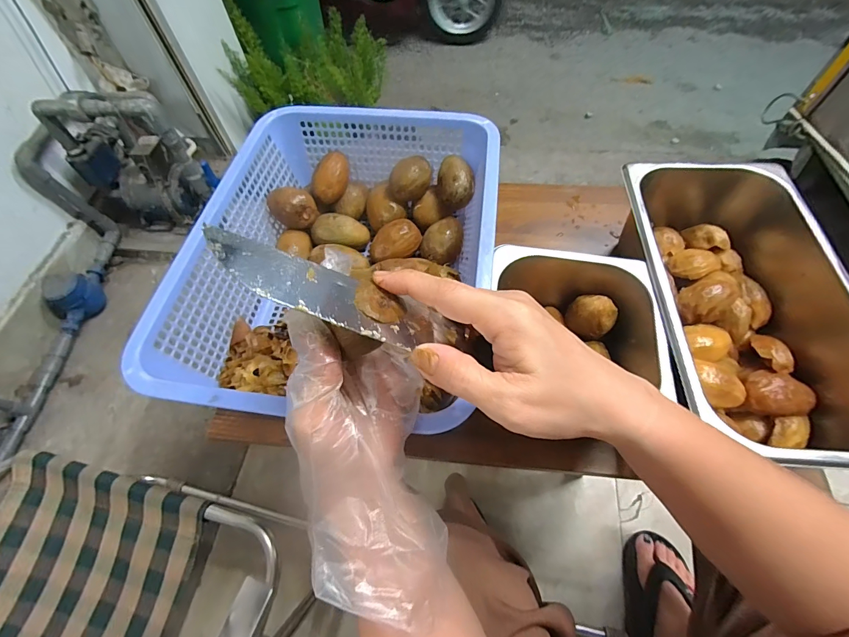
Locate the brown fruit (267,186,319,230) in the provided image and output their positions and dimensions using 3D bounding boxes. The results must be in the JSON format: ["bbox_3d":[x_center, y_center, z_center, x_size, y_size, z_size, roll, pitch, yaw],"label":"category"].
[{"bbox_3d":[-0.160,-0.135,0.455,0.048,0.039,0.045,-30,64,-14],"label":"brown fruit"}]

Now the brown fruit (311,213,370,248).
[{"bbox_3d":[-0.107,-0.106,0.474,0.067,0.038,0.040,17,71,-7],"label":"brown fruit"}]

